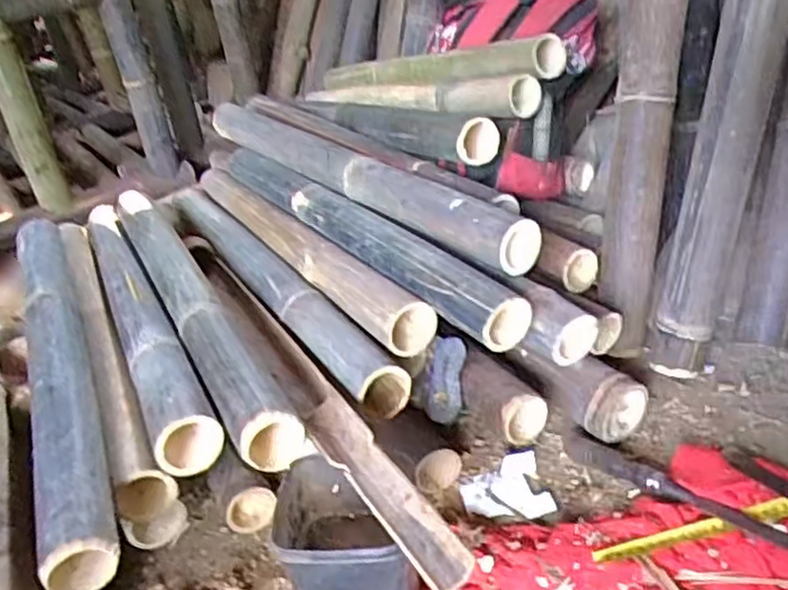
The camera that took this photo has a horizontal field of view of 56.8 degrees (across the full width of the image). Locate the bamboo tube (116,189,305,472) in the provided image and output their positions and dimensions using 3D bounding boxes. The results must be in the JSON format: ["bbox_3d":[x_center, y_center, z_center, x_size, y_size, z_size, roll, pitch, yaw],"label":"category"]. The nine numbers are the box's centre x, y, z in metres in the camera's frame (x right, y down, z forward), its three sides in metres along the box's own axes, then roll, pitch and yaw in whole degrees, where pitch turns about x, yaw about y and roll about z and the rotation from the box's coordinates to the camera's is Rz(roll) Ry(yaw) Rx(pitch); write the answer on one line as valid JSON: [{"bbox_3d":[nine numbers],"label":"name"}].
[{"bbox_3d":[-0.244,-0.009,0.846,0.053,0.043,0.630,-22,31,-20],"label":"bamboo tube"}]

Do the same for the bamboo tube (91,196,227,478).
[{"bbox_3d":[-0.313,-0.004,0.874,0.056,0.049,0.648,-20,31,-18],"label":"bamboo tube"}]

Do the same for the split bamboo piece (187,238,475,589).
[{"bbox_3d":[-0.108,0.065,0.739,0.048,0.029,0.647,-21,31,-19],"label":"split bamboo piece"}]

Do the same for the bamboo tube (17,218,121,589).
[{"bbox_3d":[-0.361,0.059,0.787,0.058,0.056,0.650,-20,31,-17],"label":"bamboo tube"}]

